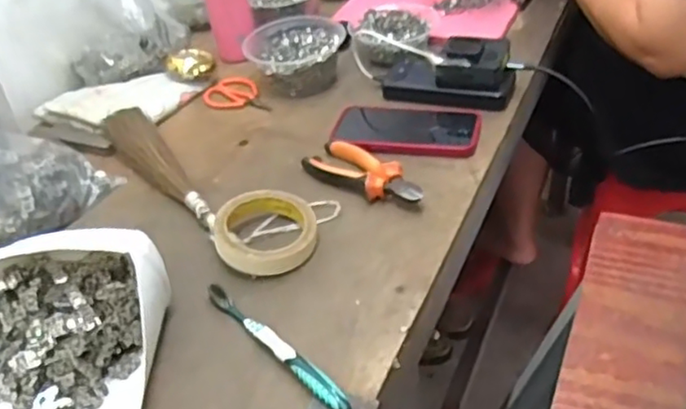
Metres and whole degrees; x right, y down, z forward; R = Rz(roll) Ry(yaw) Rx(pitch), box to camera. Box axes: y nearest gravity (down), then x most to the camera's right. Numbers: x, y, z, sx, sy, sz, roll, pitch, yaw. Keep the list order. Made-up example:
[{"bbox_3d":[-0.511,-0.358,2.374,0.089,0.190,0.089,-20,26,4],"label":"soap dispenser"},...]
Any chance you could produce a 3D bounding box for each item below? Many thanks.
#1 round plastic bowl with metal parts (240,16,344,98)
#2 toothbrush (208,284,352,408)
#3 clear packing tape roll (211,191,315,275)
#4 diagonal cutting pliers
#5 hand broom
[{"bbox_3d":[-0.062,-0.198,0.874,0.135,0.064,0.110,-3,38,5],"label":"round plastic bowl with metal parts"},{"bbox_3d":[-0.057,0.114,0.529,0.015,0.017,0.180,-32,48,-28],"label":"toothbrush"},{"bbox_3d":[-0.075,0.026,0.627,0.095,0.031,0.086,-22,44,-20],"label":"clear packing tape roll"},{"bbox_3d":[0.023,-0.037,0.688,0.145,0.021,0.053,26,49,30],"label":"diagonal cutting pliers"},{"bbox_3d":[-0.211,-0.045,0.735,0.051,0.022,0.281,-24,45,-22],"label":"hand broom"}]

